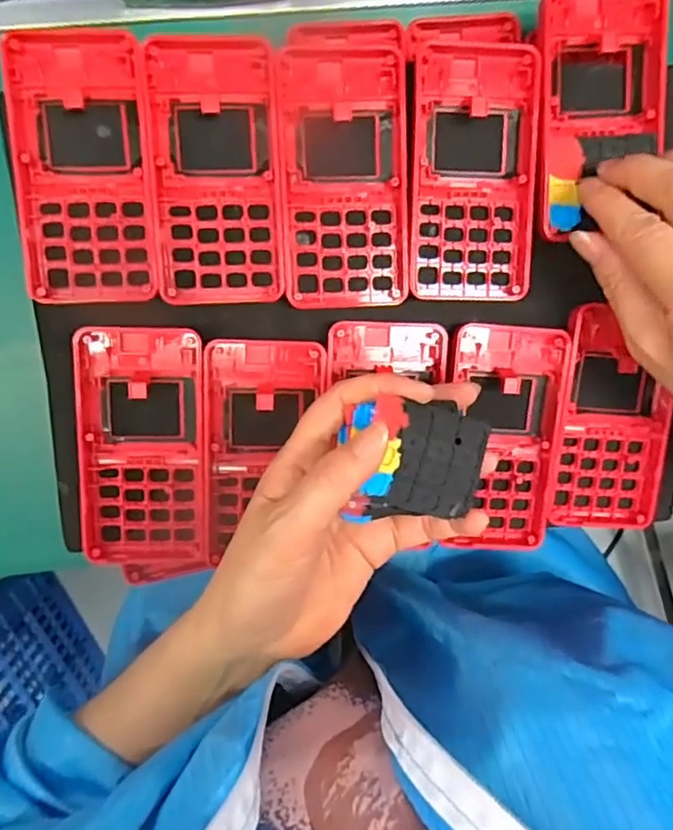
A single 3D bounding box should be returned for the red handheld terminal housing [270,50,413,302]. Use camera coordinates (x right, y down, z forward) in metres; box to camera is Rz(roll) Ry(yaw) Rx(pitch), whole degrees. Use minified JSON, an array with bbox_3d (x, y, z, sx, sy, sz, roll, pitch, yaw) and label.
[{"bbox_3d":[0.004,-0.118,0.293,0.062,0.013,0.125,-2,97,-5],"label":"red handheld terminal housing"}]

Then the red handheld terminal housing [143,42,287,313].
[{"bbox_3d":[-0.058,-0.118,0.289,0.061,0.012,0.123,-3,97,-5],"label":"red handheld terminal housing"}]

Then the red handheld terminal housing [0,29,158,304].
[{"bbox_3d":[-0.120,-0.118,0.283,0.062,0.013,0.125,-2,97,-5],"label":"red handheld terminal housing"}]

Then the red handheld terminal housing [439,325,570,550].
[{"bbox_3d":[0.088,0.014,0.324,0.062,0.017,0.122,2,97,-6],"label":"red handheld terminal housing"}]

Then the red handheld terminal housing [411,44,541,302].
[{"bbox_3d":[0.068,-0.120,0.299,0.062,0.010,0.122,-1,97,-5],"label":"red handheld terminal housing"}]

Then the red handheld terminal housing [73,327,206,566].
[{"bbox_3d":[-0.099,0.018,0.304,0.062,0.011,0.123,1,97,-5],"label":"red handheld terminal housing"}]

